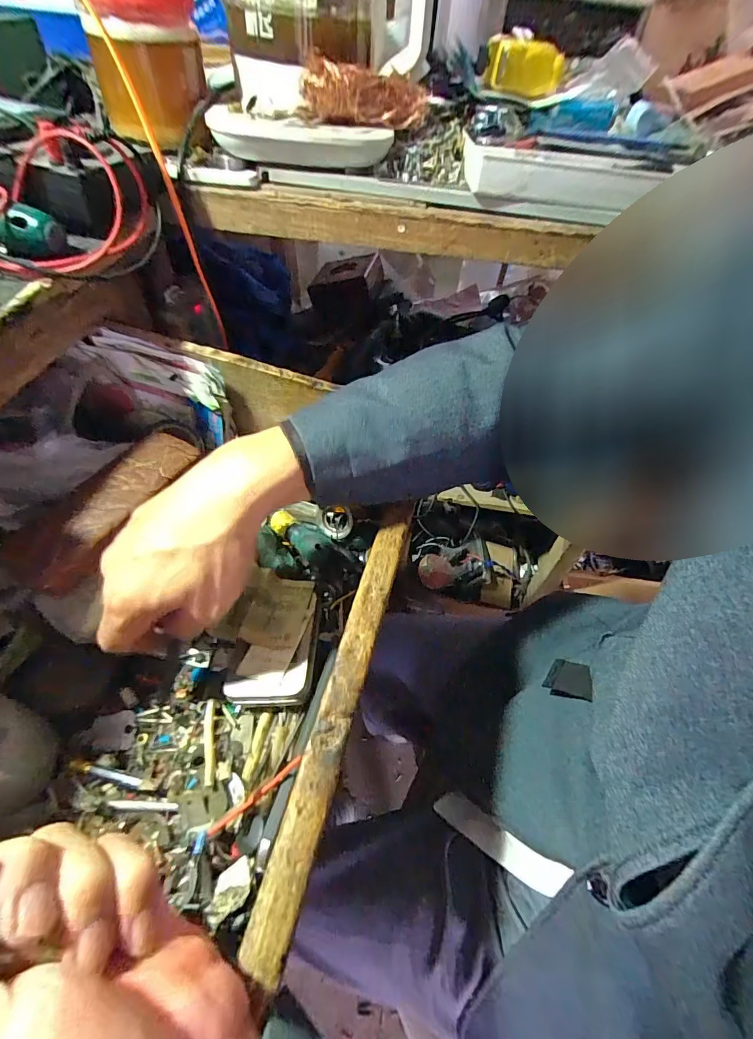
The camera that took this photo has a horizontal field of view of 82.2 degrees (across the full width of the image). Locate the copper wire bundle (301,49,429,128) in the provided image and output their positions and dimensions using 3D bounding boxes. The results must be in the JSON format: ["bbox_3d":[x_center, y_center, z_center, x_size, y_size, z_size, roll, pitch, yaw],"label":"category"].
[{"bbox_3d":[-0.007,-0.389,0.393,0.116,0.041,0.028,-13,55,-14],"label":"copper wire bundle"}]

